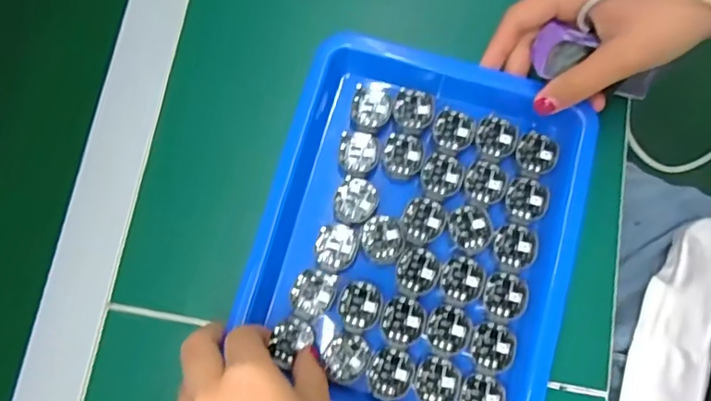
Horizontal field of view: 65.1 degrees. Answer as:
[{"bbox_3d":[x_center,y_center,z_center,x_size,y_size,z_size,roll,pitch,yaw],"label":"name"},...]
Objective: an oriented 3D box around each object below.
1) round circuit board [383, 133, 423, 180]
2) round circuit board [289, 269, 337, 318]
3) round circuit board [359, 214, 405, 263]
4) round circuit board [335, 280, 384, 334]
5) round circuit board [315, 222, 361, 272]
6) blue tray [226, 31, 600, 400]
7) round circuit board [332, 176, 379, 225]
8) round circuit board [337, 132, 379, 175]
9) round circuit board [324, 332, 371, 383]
[{"bbox_3d":[0.029,-0.027,0.338,0.023,0.004,0.027,15,77,5],"label":"round circuit board"},{"bbox_3d":[-0.025,0.053,0.320,0.025,0.004,0.025,6,77,3],"label":"round circuit board"},{"bbox_3d":[0.016,0.022,0.327,0.025,0.004,0.027,0,76,1],"label":"round circuit board"},{"bbox_3d":[0.002,0.060,0.319,0.025,0.004,0.028,16,77,5],"label":"round circuit board"},{"bbox_3d":[-0.011,0.027,0.326,0.024,0.004,0.028,16,77,5],"label":"round circuit board"},{"bbox_3d":[0.036,0.021,0.324,0.180,0.025,0.211,16,77,5],"label":"blue tray"},{"bbox_3d":[0.000,0.000,0.332,0.025,0.004,0.028,16,77,5],"label":"round circuit board"},{"bbox_3d":[0.002,-0.030,0.339,0.024,0.004,0.025,0,76,1],"label":"round circuit board"},{"bbox_3d":[-0.004,0.088,0.315,0.024,0.005,0.025,0,76,1],"label":"round circuit board"}]

